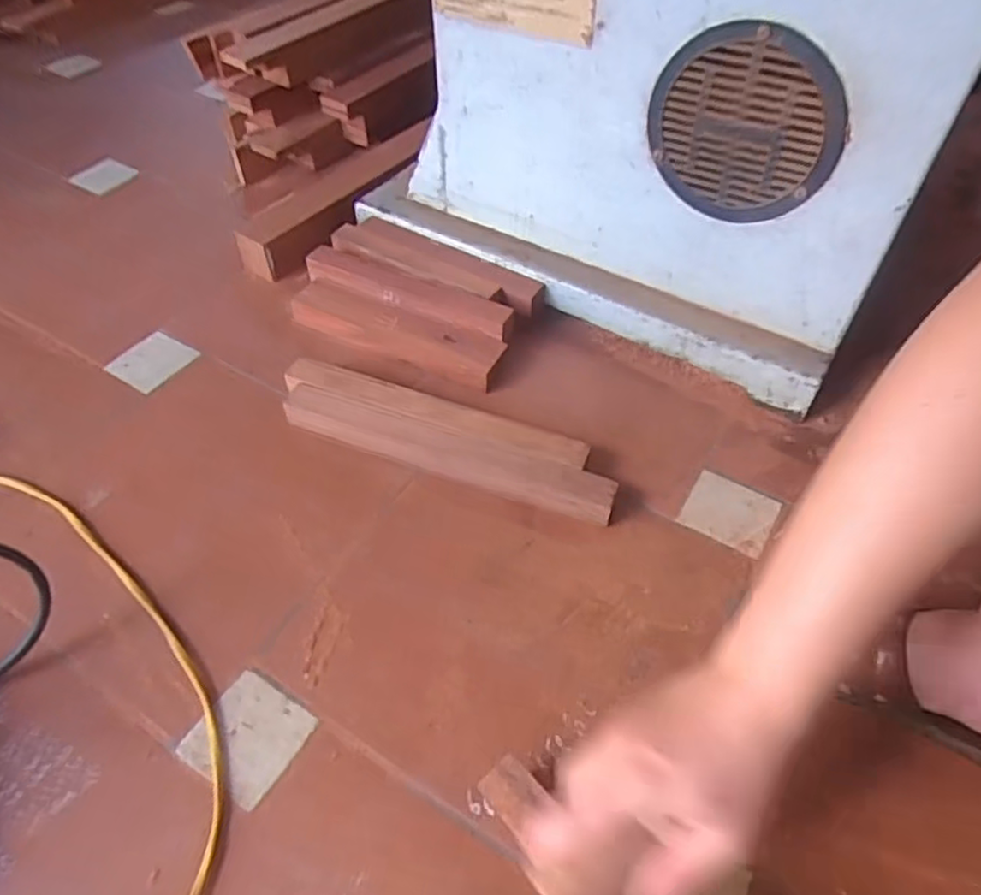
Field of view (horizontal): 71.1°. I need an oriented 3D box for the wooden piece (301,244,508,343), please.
[{"bbox_3d":[-0.096,-0.180,0.782,0.259,0.027,0.047,20,53,16],"label":"wooden piece"}]

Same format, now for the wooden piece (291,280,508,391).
[{"bbox_3d":[-0.107,-0.129,0.772,0.254,0.035,0.056,21,53,17],"label":"wooden piece"}]

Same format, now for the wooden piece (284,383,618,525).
[{"bbox_3d":[-0.045,0.004,0.661,0.333,0.034,0.041,18,52,14],"label":"wooden piece"}]

